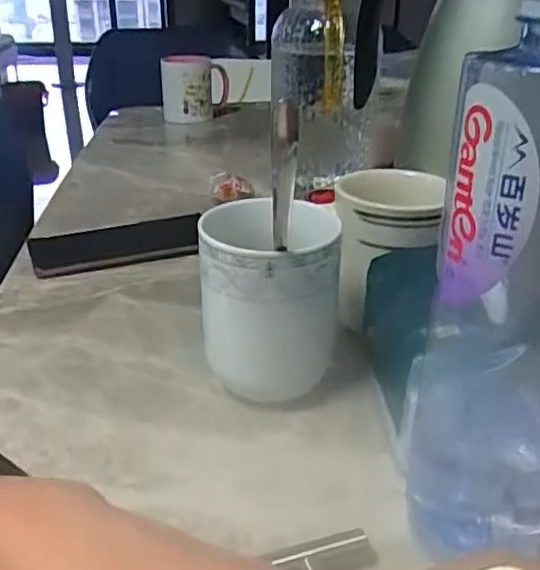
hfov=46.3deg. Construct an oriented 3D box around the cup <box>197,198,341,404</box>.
[{"bbox_3d":[-0.001,0.013,0.362,0.073,0.108,0.074,0,26,0],"label":"cup"}]

